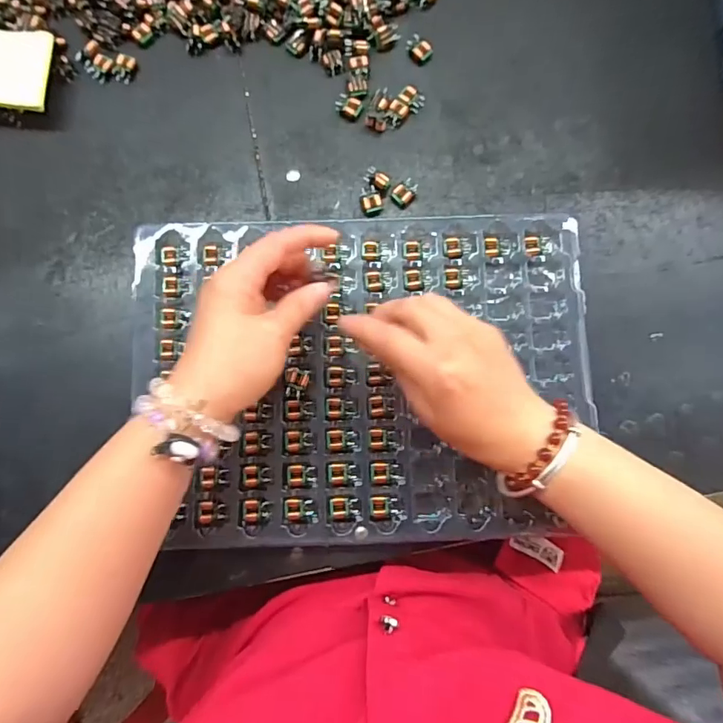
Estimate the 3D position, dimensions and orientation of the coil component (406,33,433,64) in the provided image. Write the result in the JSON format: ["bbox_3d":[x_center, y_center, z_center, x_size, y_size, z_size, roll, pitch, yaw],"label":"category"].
[{"bbox_3d":[0.047,-0.259,0.391,0.016,0.009,0.022,-36,85,-5],"label":"coil component"}]

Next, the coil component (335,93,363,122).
[{"bbox_3d":[-0.011,-0.207,0.385,0.022,0.006,0.016,32,83,3],"label":"coil component"}]

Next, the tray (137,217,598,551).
[{"bbox_3d":[0.005,0.011,0.351,0.333,0.018,0.235,-2,83,-2],"label":"tray"}]

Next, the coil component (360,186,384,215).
[{"bbox_3d":[0.007,-0.129,0.376,0.016,0.008,0.022,-16,83,-3],"label":"coil component"}]

